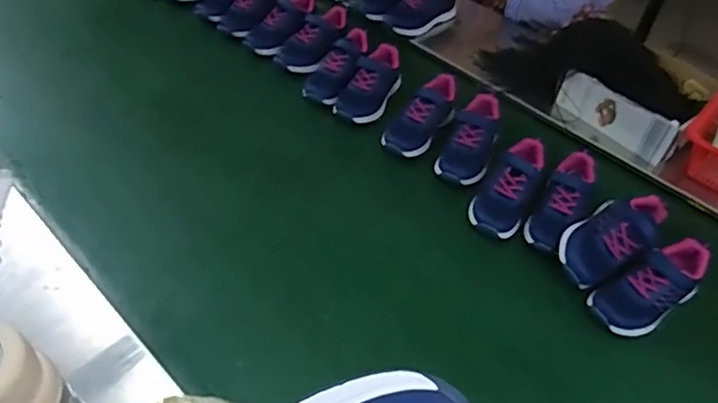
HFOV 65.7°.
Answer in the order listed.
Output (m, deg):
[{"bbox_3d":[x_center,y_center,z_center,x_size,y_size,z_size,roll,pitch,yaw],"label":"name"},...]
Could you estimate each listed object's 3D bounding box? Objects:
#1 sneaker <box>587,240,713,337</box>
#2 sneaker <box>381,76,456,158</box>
[{"bbox_3d":[0.412,0.112,0.764,0.180,0.086,0.076,-21,55,-22],"label":"sneaker"},{"bbox_3d":[0.118,-0.156,0.985,0.082,0.071,0.184,32,66,20],"label":"sneaker"}]

